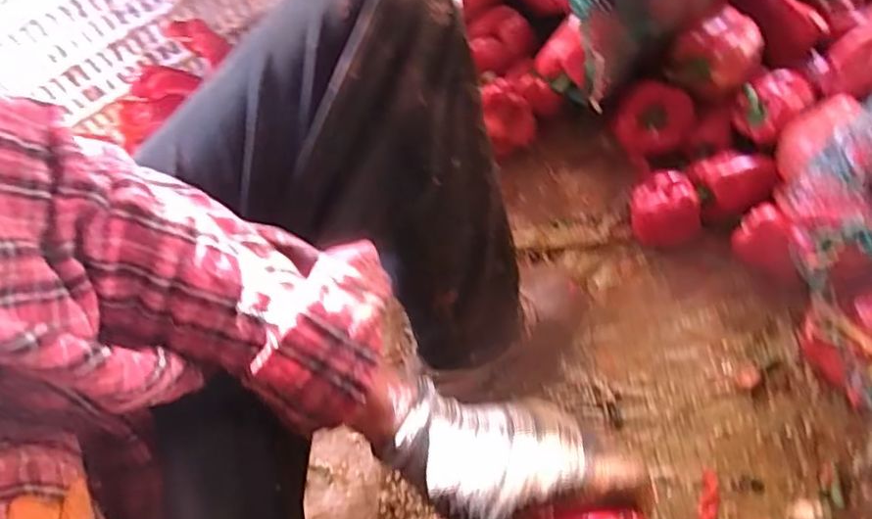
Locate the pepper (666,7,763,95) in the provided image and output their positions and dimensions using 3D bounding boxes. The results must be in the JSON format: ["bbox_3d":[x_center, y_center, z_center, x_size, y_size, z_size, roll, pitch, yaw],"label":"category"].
[{"bbox_3d":[0.360,-0.261,0.817,0.096,0.066,0.076,-25,67,-5],"label":"pepper"}]

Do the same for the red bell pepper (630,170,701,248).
[{"bbox_3d":[0.288,-0.061,0.801,0.080,0.092,0.075,-2,67,5],"label":"red bell pepper"}]

